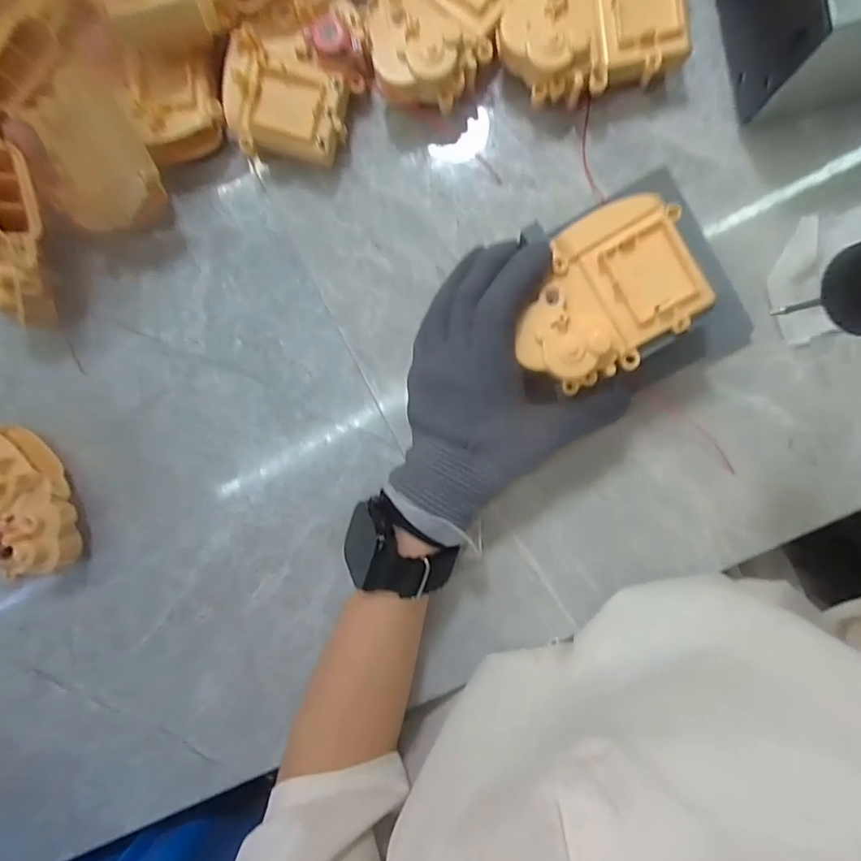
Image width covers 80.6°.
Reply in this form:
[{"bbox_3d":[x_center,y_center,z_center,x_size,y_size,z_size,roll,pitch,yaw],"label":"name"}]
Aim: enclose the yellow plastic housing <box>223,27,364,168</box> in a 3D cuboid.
[{"bbox_3d":[-0.083,-0.197,0.309,0.073,0.038,0.063,12,95,7],"label":"yellow plastic housing"}]

